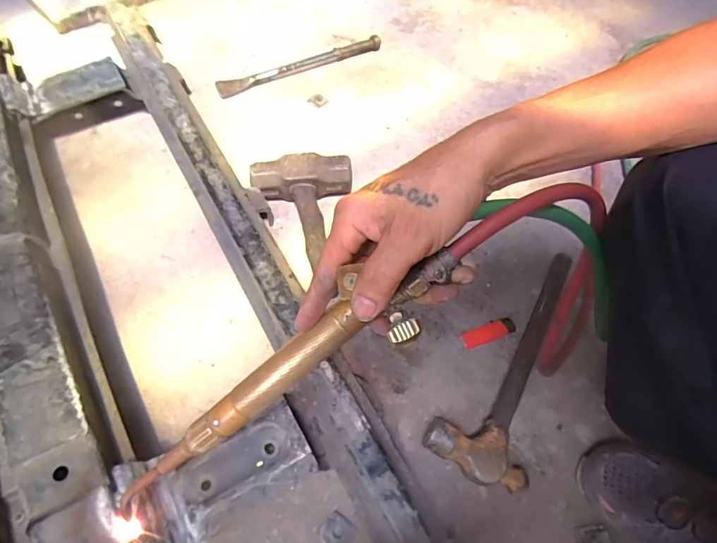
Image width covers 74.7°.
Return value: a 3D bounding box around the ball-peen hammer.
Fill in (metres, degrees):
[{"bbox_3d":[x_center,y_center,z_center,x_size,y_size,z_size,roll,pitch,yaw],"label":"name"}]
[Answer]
[{"bbox_3d":[0.224,0.115,0.622,0.114,0.035,0.353,33,61,16],"label":"ball-peen hammer"}]

